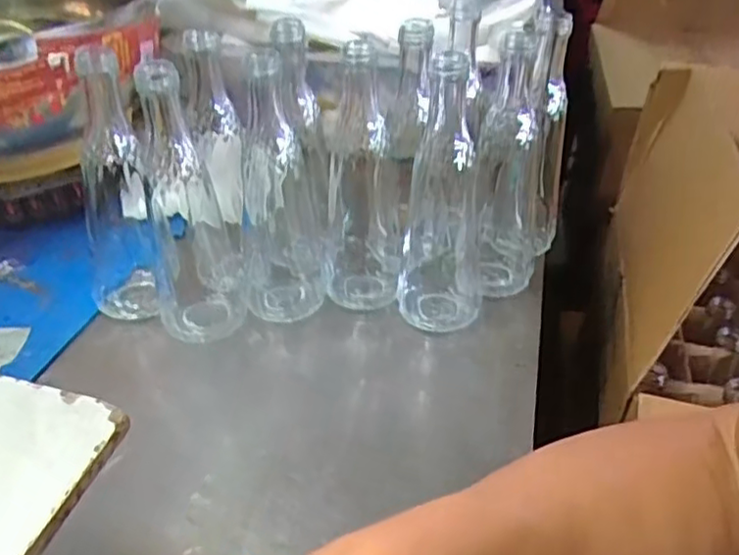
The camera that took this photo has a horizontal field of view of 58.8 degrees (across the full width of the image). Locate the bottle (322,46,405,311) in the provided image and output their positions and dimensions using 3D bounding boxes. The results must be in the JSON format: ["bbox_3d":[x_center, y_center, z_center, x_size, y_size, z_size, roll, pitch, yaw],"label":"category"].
[{"bbox_3d":[-0.004,-0.077,0.523,0.064,0.204,0.075,7,37,2],"label":"bottle"}]

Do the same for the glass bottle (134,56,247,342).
[{"bbox_3d":[-0.134,-0.054,0.486,0.063,0.209,0.051,-4,38,-13],"label":"glass bottle"}]

